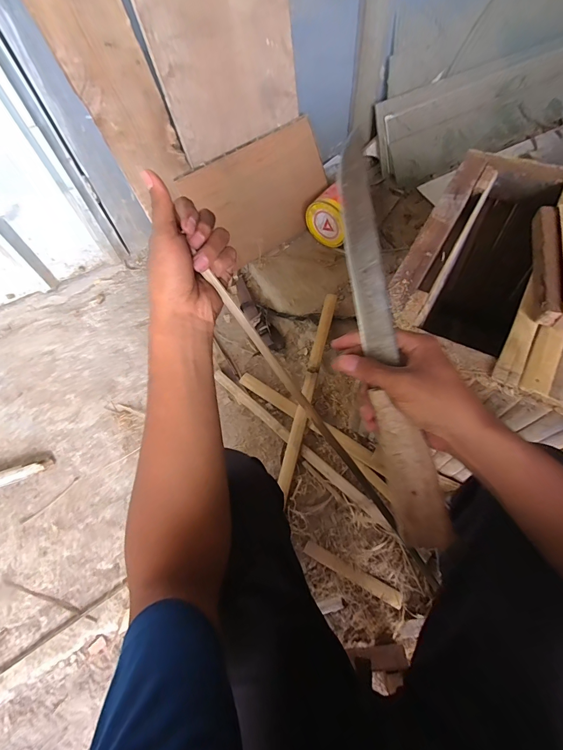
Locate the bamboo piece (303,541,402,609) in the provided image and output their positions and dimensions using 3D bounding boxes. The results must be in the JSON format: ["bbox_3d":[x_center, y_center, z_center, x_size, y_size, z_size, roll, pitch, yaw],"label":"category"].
[{"bbox_3d":[0.149,0.423,0.738,0.214,0.014,0.028,24,67,15],"label":"bamboo piece"}]

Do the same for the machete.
[{"bbox_3d":[0.097,-0.026,0.325,0.041,0.032,0.371,-11,88,-2],"label":"machete"}]

